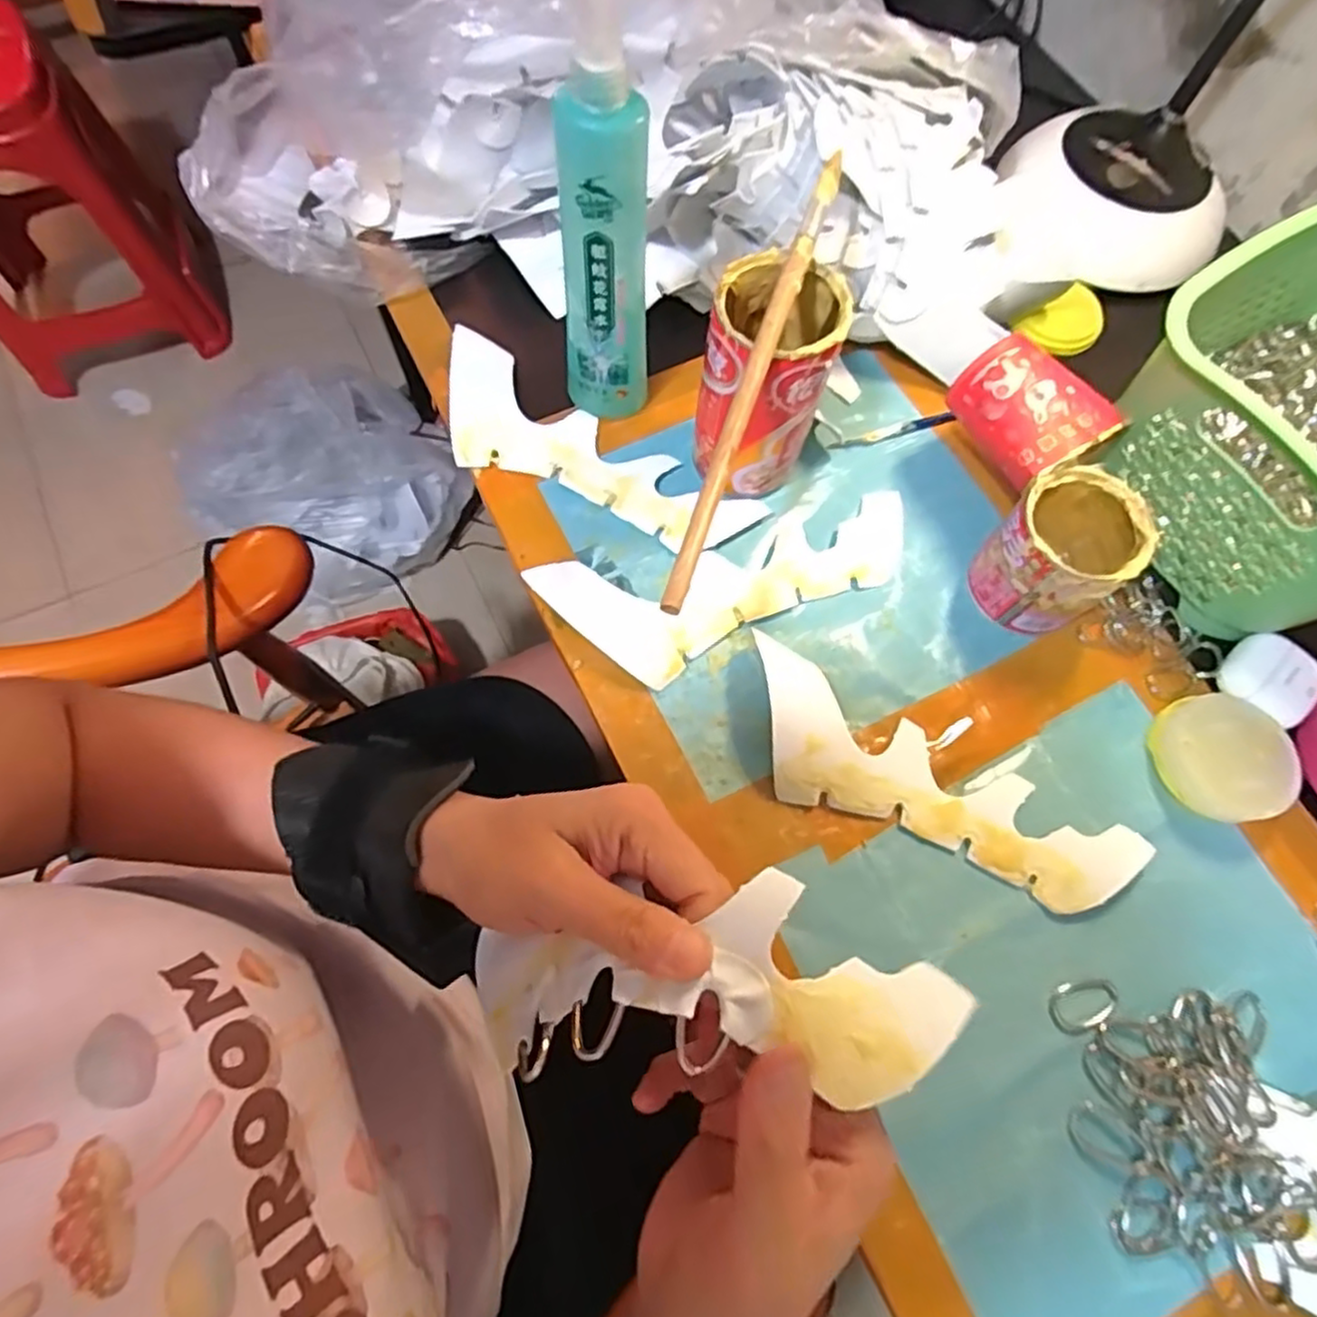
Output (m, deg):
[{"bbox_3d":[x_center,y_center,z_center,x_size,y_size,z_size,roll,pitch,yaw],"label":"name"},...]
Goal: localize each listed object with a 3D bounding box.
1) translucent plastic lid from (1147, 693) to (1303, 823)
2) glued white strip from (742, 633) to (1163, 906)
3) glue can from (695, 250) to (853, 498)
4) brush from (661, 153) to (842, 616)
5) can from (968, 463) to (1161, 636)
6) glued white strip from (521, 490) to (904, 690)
[{"bbox_3d":[0.298,0.052,0.382,0.059,0.012,0.065,-15,65,16],"label":"translucent plastic lid"},{"bbox_3d":[0.140,0.070,0.373,0.217,0.023,0.067,28,71,7],"label":"glued white strip"},{"bbox_3d":[0.058,-0.148,0.396,0.062,0.121,0.067,1,70,-3],"label":"glue can"},{"bbox_3d":[0.045,-0.132,0.317,0.010,0.012,0.252,19,70,4],"label":"brush"},{"bbox_3d":[0.218,-0.058,0.395,0.063,0.065,0.067,1,70,-3],"label":"can"},{"bbox_3d":[0.045,-0.040,0.414,0.218,0.017,0.081,-13,71,-8],"label":"glued white strip"}]

